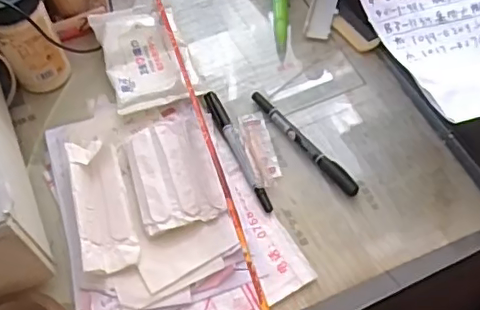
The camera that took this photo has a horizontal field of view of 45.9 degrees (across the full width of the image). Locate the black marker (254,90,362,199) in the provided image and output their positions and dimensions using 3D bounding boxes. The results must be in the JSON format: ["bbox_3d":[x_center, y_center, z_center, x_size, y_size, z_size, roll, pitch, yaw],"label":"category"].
[{"bbox_3d":[0.058,-0.014,0.515,0.013,0.011,0.137,-33,64,-19],"label":"black marker"}]

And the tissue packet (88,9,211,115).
[{"bbox_3d":[-0.094,-0.101,0.569,0.084,0.014,0.127,-17,60,-10],"label":"tissue packet"}]

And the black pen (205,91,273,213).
[{"bbox_3d":[-0.002,-0.006,0.514,0.013,0.008,0.134,-21,61,-13],"label":"black pen"}]

